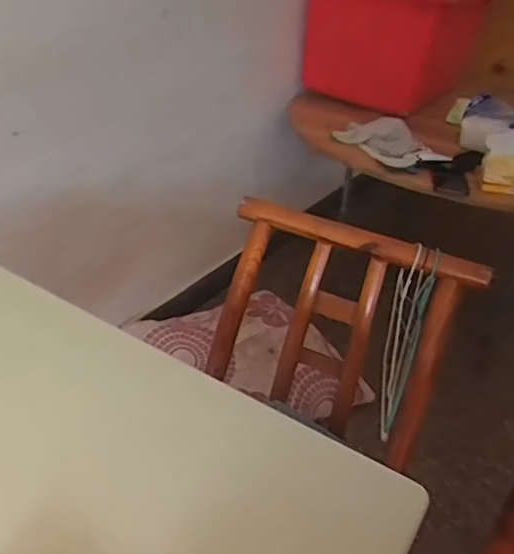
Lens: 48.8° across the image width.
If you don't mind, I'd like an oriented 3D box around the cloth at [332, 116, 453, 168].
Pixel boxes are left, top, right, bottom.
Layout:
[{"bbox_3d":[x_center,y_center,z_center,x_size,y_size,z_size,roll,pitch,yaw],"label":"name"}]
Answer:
[{"bbox_3d":[0.316,-0.347,1.411,0.303,0.086,0.096,29,39,34],"label":"cloth"}]

